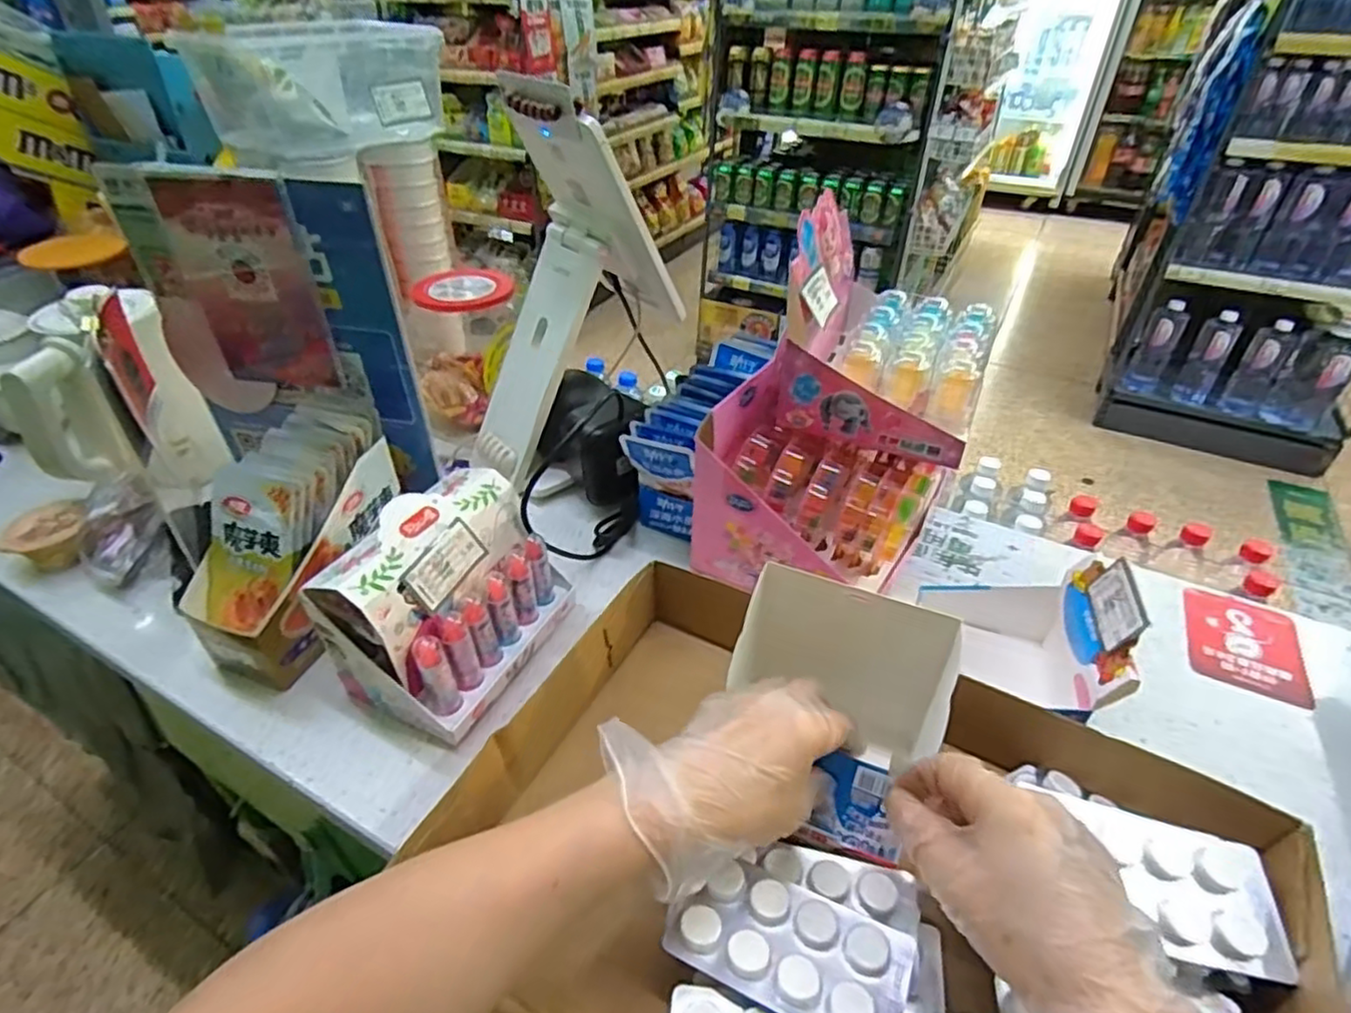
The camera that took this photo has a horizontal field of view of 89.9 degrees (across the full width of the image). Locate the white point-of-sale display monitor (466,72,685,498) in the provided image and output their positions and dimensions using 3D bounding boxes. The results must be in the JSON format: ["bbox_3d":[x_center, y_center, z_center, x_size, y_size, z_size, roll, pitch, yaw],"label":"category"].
[{"bbox_3d":[-0.108,-0.196,0.649,0.204,0.357,0.113,-23,45,-26],"label":"white point-of-sale display monitor"}]

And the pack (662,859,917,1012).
[{"bbox_3d":[0.057,0.217,0.335,0.112,0.013,0.057,15,37,24],"label":"pack"}]

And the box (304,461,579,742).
[{"bbox_3d":[-0.162,0.062,0.496,0.104,0.120,0.158,19,43,21],"label":"box"}]

